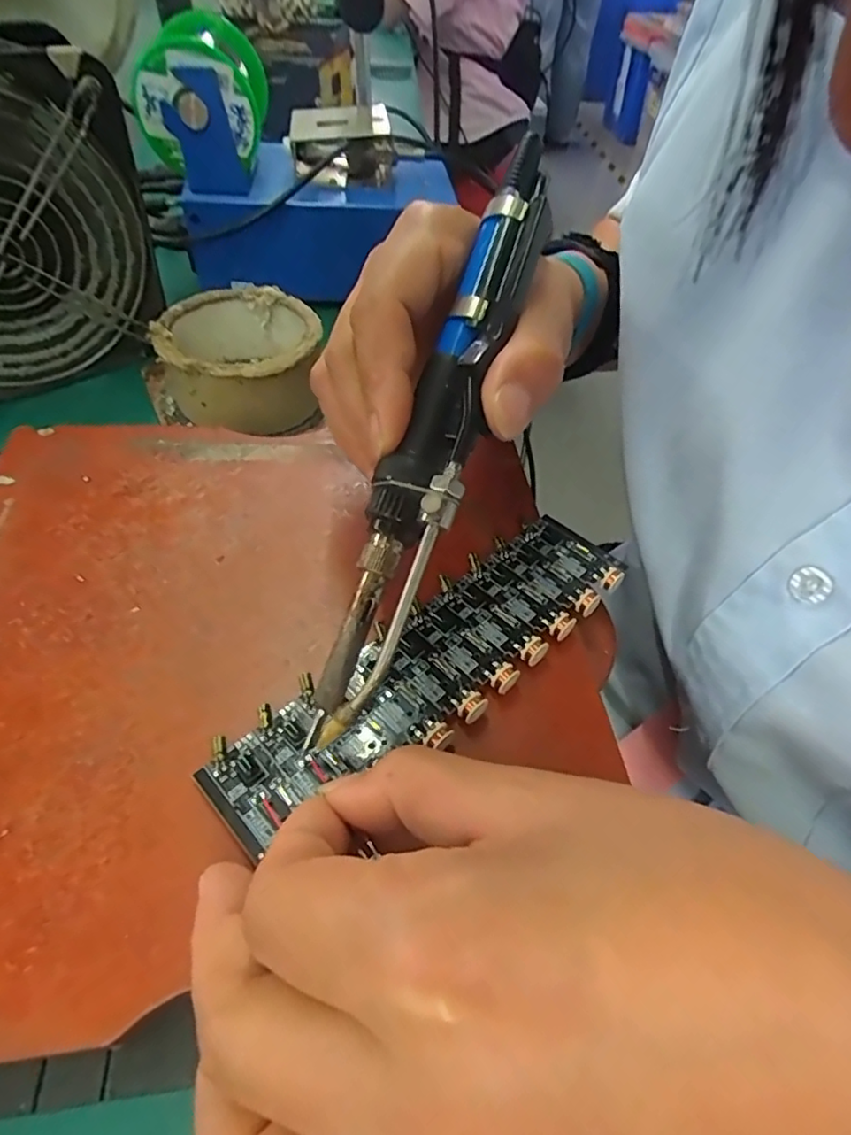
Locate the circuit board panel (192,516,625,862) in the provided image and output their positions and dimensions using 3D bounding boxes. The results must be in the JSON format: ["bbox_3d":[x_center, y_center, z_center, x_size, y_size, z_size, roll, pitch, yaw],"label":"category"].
[{"bbox_3d":[0.005,0.031,0.200,0.161,0.008,0.045,-31,56,-27],"label":"circuit board panel"}]

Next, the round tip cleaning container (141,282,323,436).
[{"bbox_3d":[-0.108,-0.114,0.329,0.094,0.050,0.083,-17,53,-16],"label":"round tip cleaning container"}]

